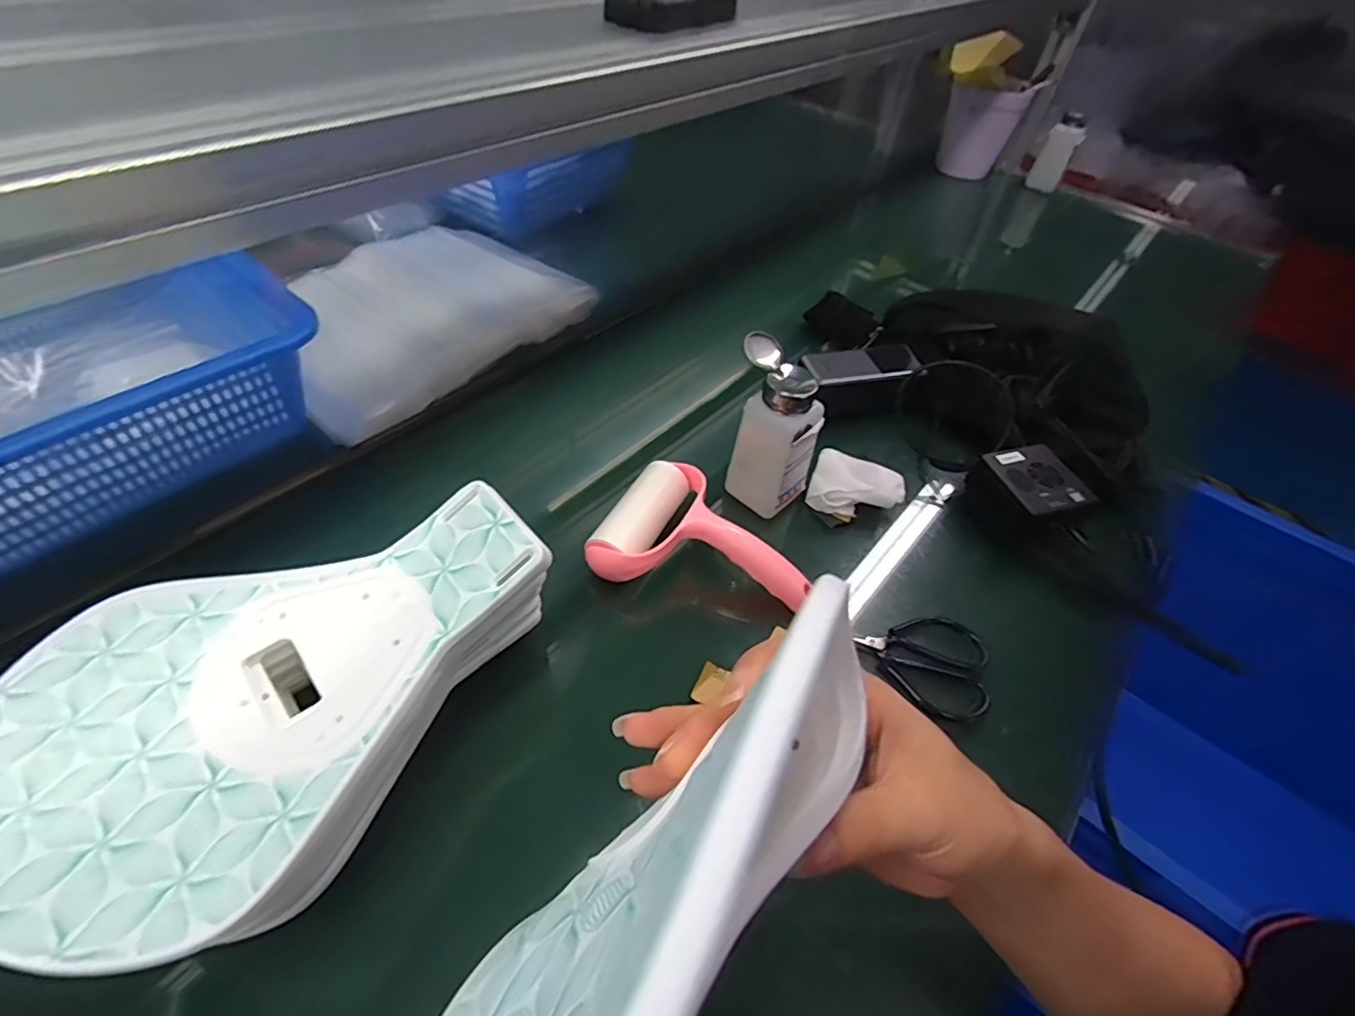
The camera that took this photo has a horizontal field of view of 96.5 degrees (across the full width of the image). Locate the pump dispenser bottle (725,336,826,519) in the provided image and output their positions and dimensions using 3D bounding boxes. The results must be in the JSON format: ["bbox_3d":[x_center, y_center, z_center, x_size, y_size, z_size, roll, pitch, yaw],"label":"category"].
[{"bbox_3d":[0.076,-0.064,0.502,0.076,0.130,0.046,32,53,20],"label":"pump dispenser bottle"}]

